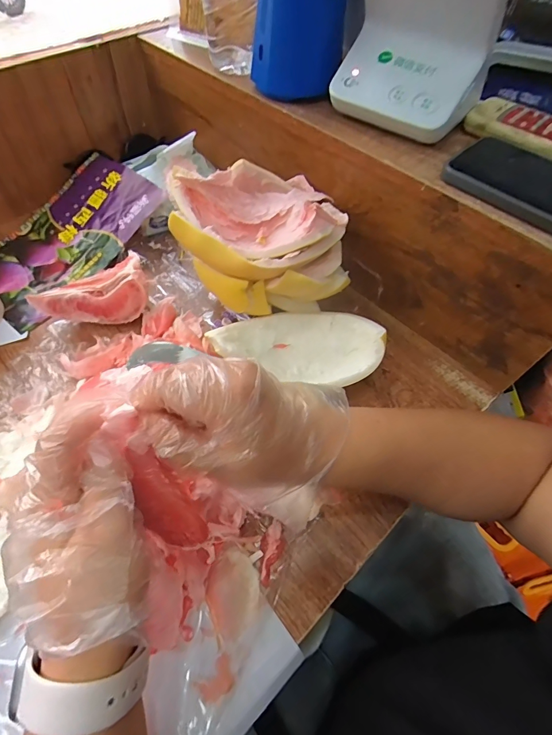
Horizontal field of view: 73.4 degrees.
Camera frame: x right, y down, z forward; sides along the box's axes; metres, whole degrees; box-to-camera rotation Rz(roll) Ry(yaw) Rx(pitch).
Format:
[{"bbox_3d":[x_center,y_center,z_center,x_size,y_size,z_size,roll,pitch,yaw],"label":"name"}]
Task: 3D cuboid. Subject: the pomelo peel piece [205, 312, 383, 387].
[{"bbox_3d":[0.022,-0.028,0.358,0.150,0.060,0.077,15,58,8],"label":"pomelo peel piece"}]

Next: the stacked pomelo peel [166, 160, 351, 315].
[{"bbox_3d":[-0.017,-0.124,0.369,0.162,0.111,0.144,-5,57,-5],"label":"stacked pomelo peel"}]

